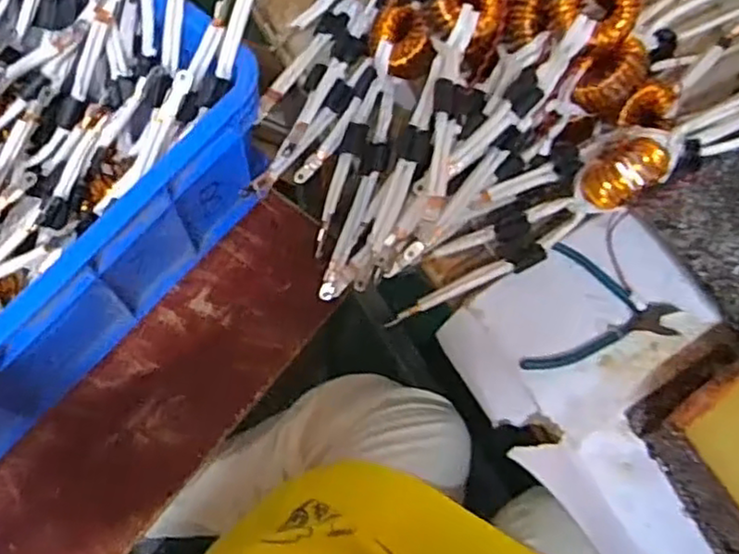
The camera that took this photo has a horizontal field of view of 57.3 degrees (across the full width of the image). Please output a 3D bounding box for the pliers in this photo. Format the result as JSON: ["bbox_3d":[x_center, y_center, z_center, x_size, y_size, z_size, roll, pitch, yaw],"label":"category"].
[{"bbox_3d":[0.213,0.042,0.608,0.124,0.018,0.123,18,72,4],"label":"pliers"}]

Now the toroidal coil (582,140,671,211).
[{"bbox_3d":[0.223,-0.092,0.605,0.062,0.056,0.051,-31,76,-11],"label":"toroidal coil"}]

